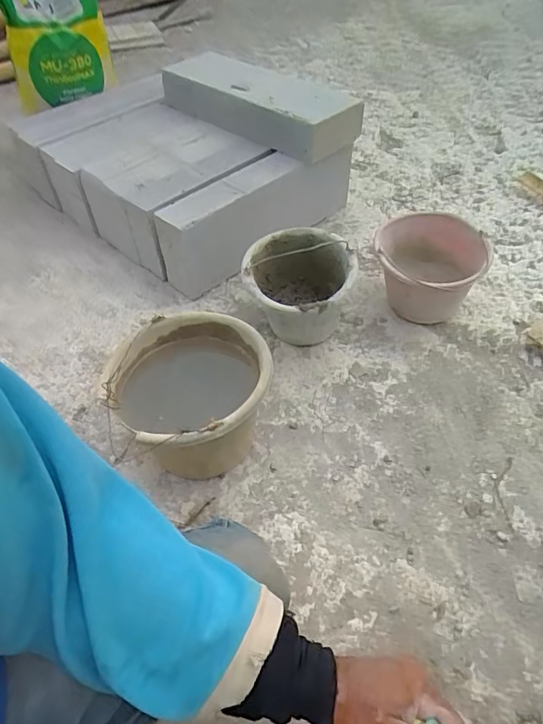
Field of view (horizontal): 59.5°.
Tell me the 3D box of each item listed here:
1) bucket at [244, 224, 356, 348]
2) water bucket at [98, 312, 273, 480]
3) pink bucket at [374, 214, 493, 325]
[{"bbox_3d":[0.054,-0.140,1.011,0.216,0.185,0.236,-1,49,1],"label":"bucket"},{"bbox_3d":[-0.128,0.055,0.801,0.244,0.231,0.254,-1,49,1],"label":"water bucket"},{"bbox_3d":[0.341,-0.188,1.046,0.221,0.173,0.210,-1,49,1],"label":"pink bucket"}]

